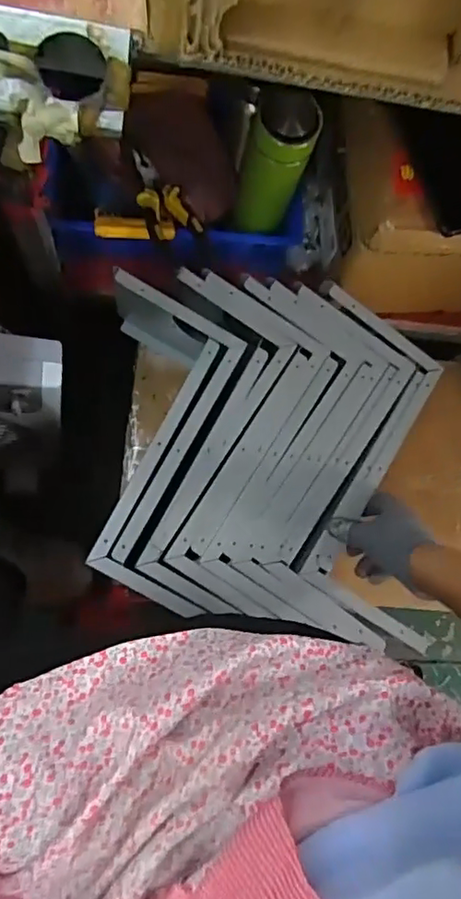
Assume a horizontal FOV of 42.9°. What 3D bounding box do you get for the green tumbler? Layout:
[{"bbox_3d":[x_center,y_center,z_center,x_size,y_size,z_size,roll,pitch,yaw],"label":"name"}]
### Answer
[{"bbox_3d":[0.045,-0.291,0.611,0.059,0.167,0.056,1,83,-8],"label":"green tumbler"}]

